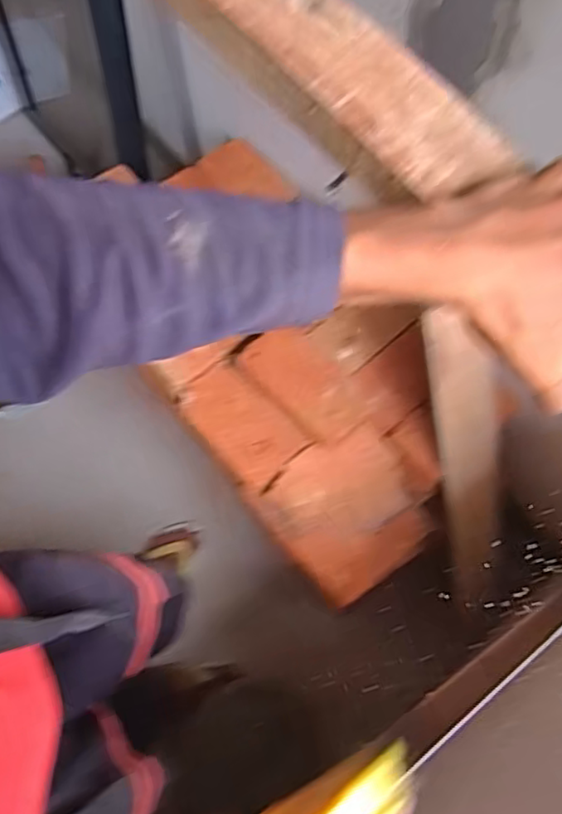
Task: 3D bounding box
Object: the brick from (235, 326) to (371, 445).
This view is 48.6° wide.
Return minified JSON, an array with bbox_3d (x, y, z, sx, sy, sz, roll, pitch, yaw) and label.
[{"bbox_3d":[0.035,-0.034,0.925,0.113,0.049,0.196,-36,73,-10],"label":"brick"}]

